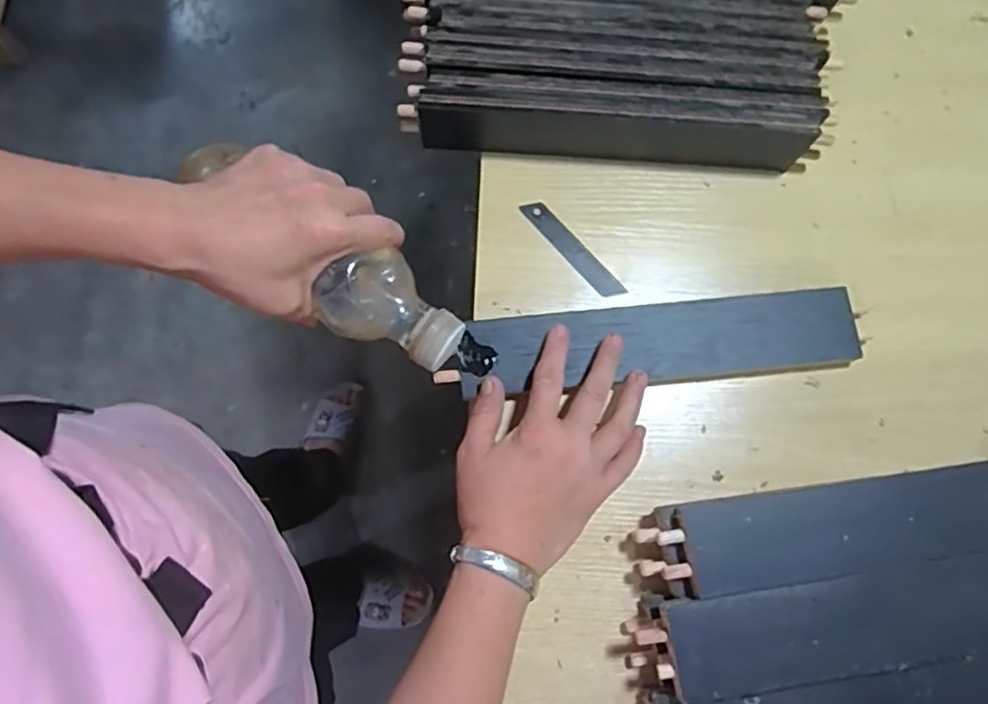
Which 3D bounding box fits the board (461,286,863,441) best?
[{"bbox_3d":[0.122,-0.005,0.457,0.281,0.018,0.058,-5,77,-3],"label":"board"}]

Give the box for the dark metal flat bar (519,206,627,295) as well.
[{"bbox_3d":[0.060,-0.078,0.483,0.018,0.004,0.099,-41,80,-10],"label":"dark metal flat bar"}]

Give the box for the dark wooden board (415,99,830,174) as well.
[{"bbox_3d":[0.089,-0.163,0.474,0.282,0.058,0.016,3,76,0],"label":"dark wooden board"}]

